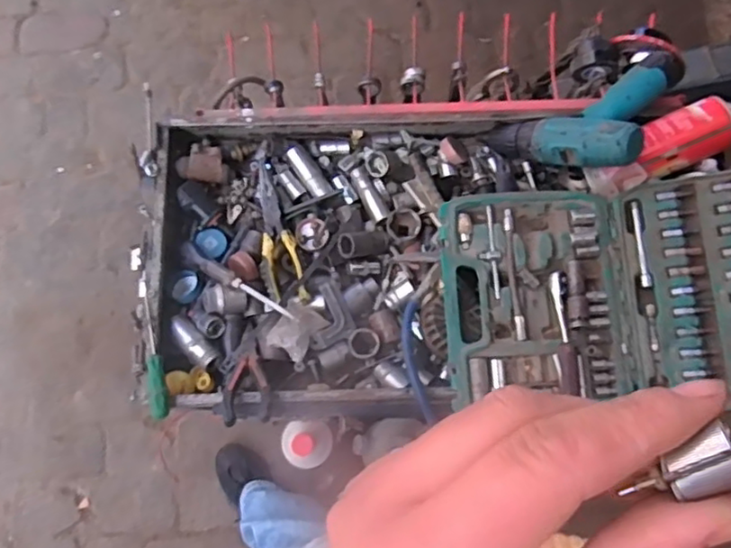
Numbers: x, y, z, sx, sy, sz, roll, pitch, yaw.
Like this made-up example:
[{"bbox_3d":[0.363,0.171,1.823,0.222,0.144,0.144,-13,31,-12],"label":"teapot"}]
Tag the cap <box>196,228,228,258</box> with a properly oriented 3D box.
[{"bbox_3d":[-0.190,-0.038,0.777,0.039,0.009,0.040,-36,76,-28],"label":"cap"}]

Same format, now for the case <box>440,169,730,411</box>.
[{"bbox_3d":[0.275,0.016,0.664,0.374,0.090,0.250,-2,75,0],"label":"case"}]

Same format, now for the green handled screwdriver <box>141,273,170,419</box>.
[{"bbox_3d":[-0.239,0.080,0.702,0.019,0.025,0.168,-15,75,-4],"label":"green handled screwdriver"}]

